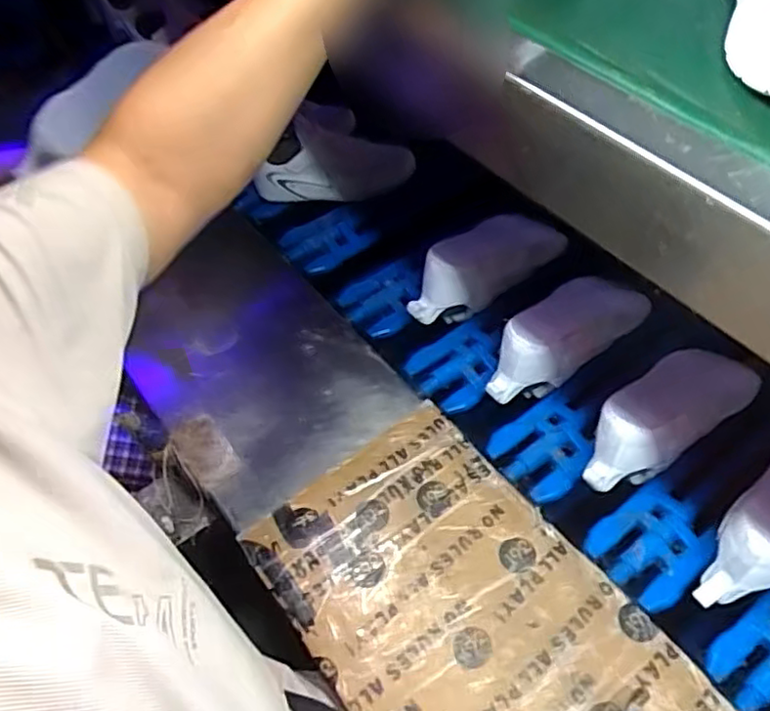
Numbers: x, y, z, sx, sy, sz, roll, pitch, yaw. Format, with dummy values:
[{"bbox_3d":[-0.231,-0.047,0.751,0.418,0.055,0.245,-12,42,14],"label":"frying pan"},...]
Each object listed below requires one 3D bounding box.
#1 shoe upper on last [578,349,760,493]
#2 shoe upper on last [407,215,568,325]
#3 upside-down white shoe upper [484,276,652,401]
[{"bbox_3d":[0.287,0.060,0.663,0.223,0.096,0.077,-30,59,-15],"label":"shoe upper on last"},{"bbox_3d":[0.115,-0.116,0.810,0.203,0.077,0.073,-25,58,-11],"label":"shoe upper on last"},{"bbox_3d":[0.203,-0.030,0.738,0.226,0.087,0.075,-34,60,-17],"label":"upside-down white shoe upper"}]

